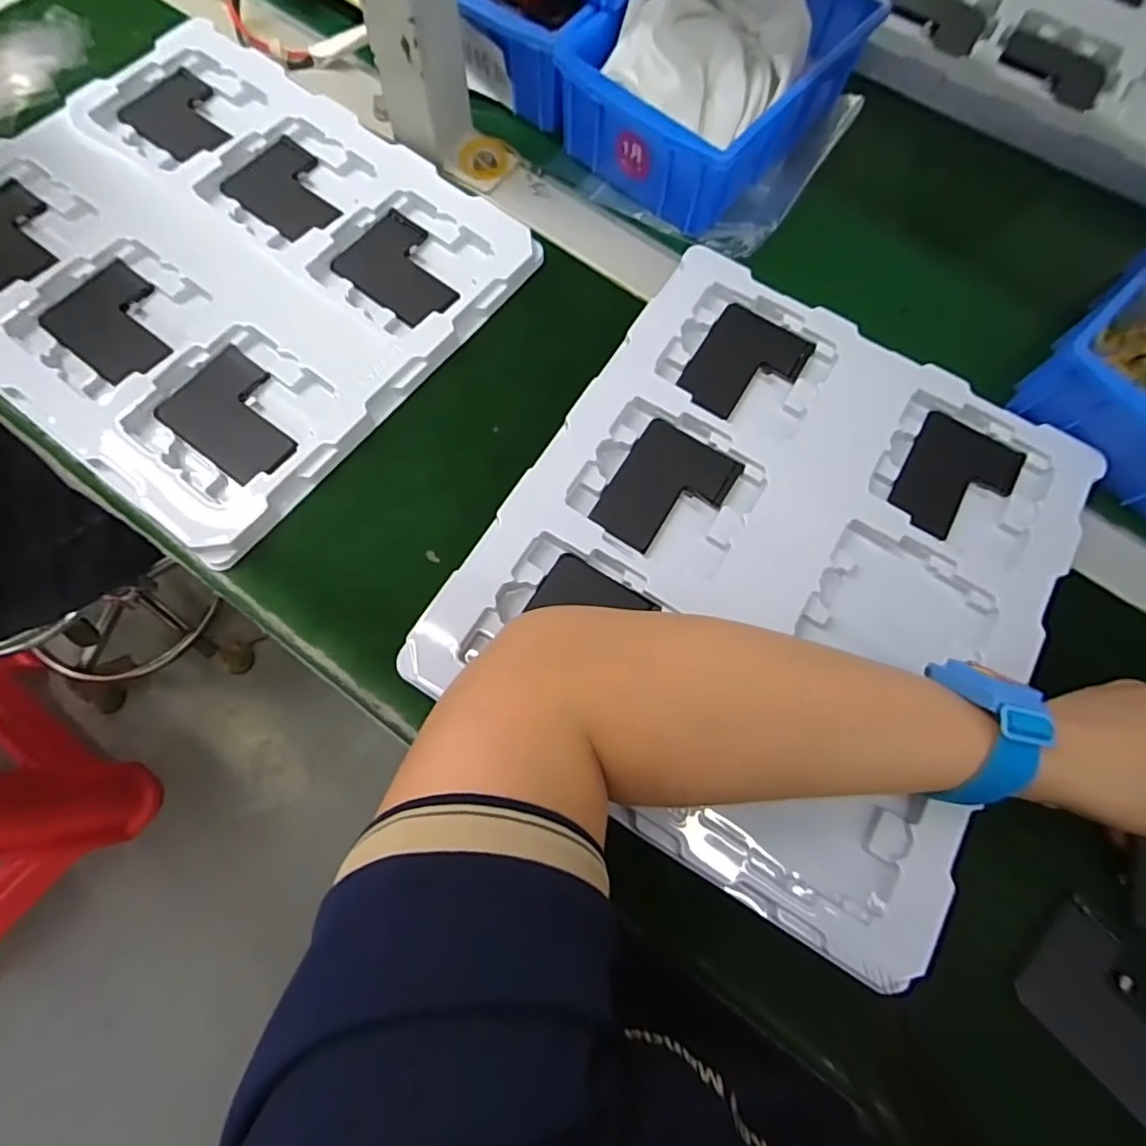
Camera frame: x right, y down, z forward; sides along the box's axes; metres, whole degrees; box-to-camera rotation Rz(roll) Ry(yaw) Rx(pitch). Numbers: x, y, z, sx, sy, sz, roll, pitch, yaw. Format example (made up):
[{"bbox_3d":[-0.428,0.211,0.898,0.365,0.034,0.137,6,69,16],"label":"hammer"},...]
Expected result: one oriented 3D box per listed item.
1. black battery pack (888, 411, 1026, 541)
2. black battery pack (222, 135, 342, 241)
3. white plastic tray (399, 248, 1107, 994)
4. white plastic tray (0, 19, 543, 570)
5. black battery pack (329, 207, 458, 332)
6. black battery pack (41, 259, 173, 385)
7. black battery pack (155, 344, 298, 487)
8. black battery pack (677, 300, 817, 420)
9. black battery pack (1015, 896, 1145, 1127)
[{"bbox_3d":[0.228,-0.055,0.340,0.062,0.010,0.084,30,76,8],"label":"black battery pack"},{"bbox_3d":[-0.187,-0.257,0.384,0.084,0.009,0.063,36,77,9],"label":"black battery pack"},{"bbox_3d":[0.115,-0.013,0.310,0.279,0.016,0.329,30,76,8],"label":"white plastic tray"},{"bbox_3d":[-0.232,-0.200,0.359,0.322,0.018,0.281,36,77,9],"label":"white plastic tray"},{"bbox_3d":[-0.107,-0.197,0.370,0.083,0.010,0.062,37,77,9],"label":"black battery pack"},{"bbox_3d":[-0.273,-0.151,0.346,0.086,0.010,0.059,39,77,10],"label":"black battery pack"},{"bbox_3d":[-0.192,-0.090,0.330,0.084,0.008,0.059,39,77,10],"label":"black battery pack"},{"bbox_3d":[0.107,-0.127,0.355,0.061,0.007,0.081,31,76,8],"label":"black battery pack"},{"bbox_3d":[0.248,0.202,0.264,0.055,0.005,0.073,-41,78,-11],"label":"black battery pack"}]

